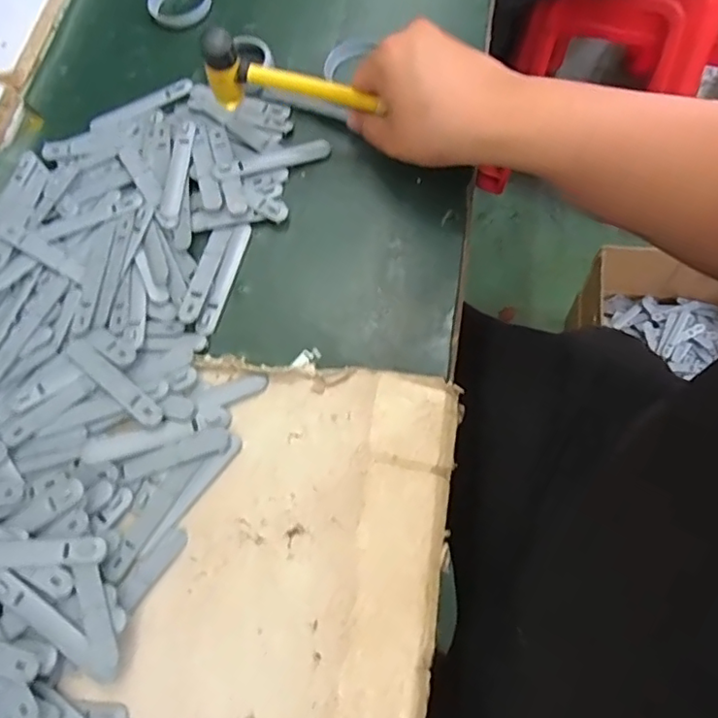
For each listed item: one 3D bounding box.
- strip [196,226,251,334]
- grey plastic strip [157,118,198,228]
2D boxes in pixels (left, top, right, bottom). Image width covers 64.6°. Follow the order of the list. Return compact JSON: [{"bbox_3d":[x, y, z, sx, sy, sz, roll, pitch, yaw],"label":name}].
[{"bbox_3d":[-0.100,-0.062,0.422,0.013,0.004,0.093,11,69,12],"label":"strip"},{"bbox_3d":[-0.145,-0.150,0.455,0.017,0.004,0.102,2,68,8],"label":"grey plastic strip"}]

